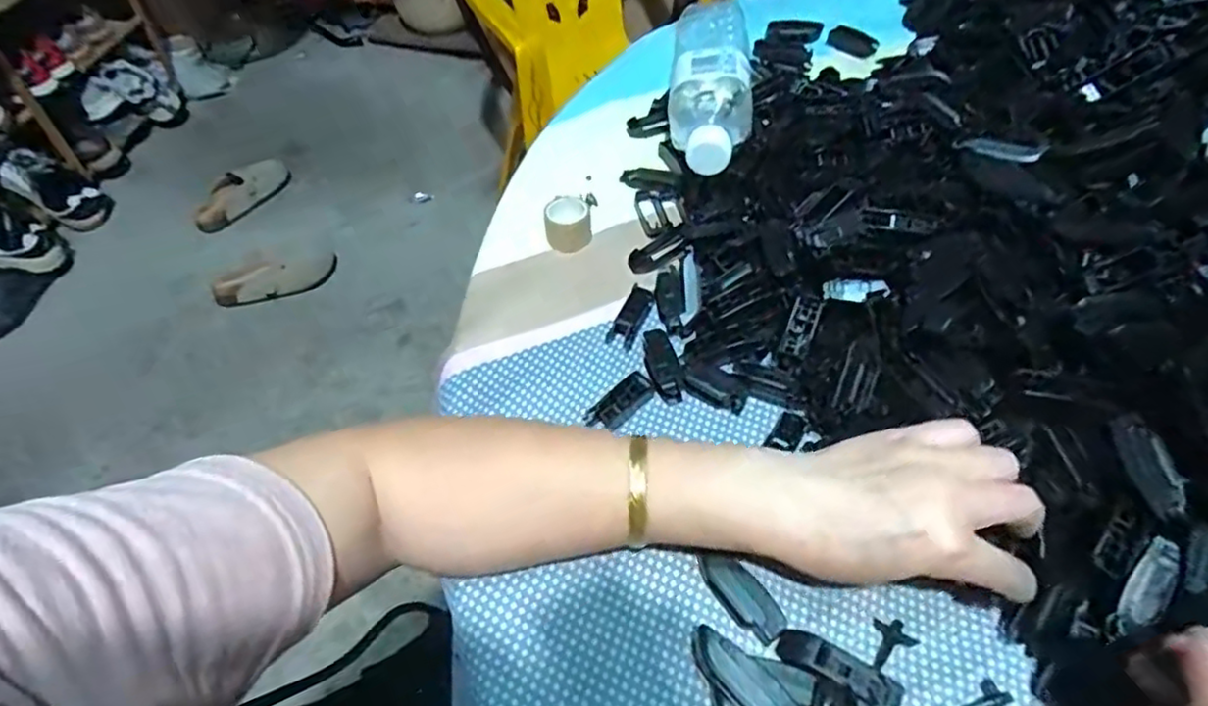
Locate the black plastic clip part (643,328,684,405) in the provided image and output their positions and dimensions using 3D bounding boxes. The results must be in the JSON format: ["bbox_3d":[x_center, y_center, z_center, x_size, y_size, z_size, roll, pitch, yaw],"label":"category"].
[{"bbox_3d":[0.035,0.006,0.414,0.017,0.016,0.051,-11,53,-7],"label":"black plastic clip part"}]

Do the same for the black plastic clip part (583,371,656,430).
[{"bbox_3d":[0.010,0.031,0.403,0.045,0.009,0.018,-37,60,-9],"label":"black plastic clip part"}]

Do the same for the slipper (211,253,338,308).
[{"bbox_3d":[-0.753,-0.171,1.528,0.276,0.059,0.109,-19,55,-13],"label":"slipper"}]

